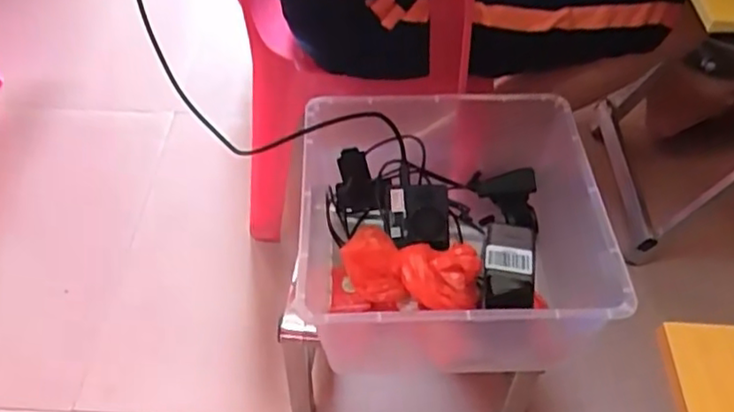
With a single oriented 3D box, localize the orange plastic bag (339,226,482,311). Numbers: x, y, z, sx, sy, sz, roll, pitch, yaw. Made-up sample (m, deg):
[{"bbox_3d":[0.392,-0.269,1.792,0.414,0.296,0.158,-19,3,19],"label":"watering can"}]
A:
[{"bbox_3d":[0.047,0.061,0.713,0.143,0.056,0.076,3,49,3],"label":"orange plastic bag"}]

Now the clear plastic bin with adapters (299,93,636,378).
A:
[{"bbox_3d":[0.083,0.024,0.740,0.300,0.157,0.322,-1,49,-2],"label":"clear plastic bin with adapters"}]

